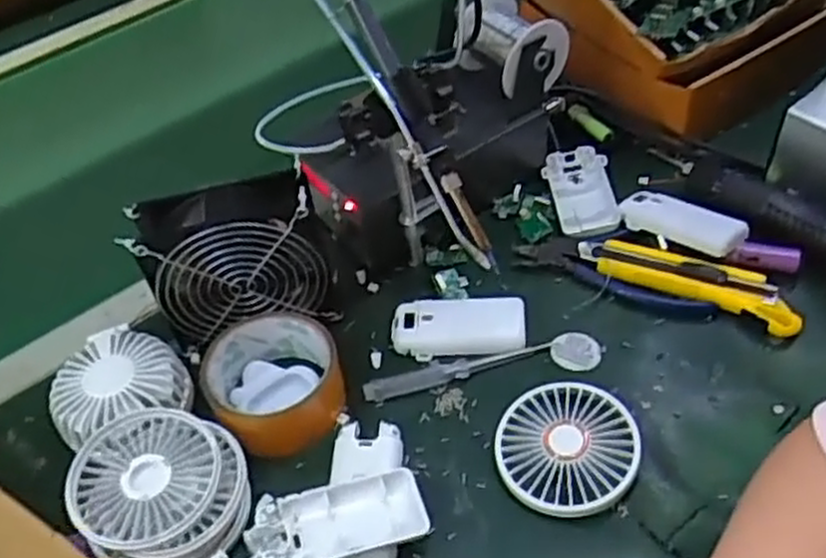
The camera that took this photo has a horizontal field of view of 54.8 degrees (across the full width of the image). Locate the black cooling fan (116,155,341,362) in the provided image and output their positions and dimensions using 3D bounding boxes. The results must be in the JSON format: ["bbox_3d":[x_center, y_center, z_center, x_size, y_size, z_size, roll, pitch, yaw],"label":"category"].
[{"bbox_3d":[-0.120,-0.012,0.556,0.124,0.113,0.056,-14,49,-6],"label":"black cooling fan"}]

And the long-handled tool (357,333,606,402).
[{"bbox_3d":[0.048,0.059,0.550,0.163,0.009,0.030,-9,49,-2],"label":"long-handled tool"}]

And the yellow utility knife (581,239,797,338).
[{"bbox_3d":[0.200,-0.001,0.580,0.154,0.013,0.039,21,54,22],"label":"yellow utility knife"}]

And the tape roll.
[{"bbox_3d":[-0.093,0.068,0.533,0.086,0.039,0.091,-3,49,3],"label":"tape roll"}]

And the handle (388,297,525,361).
[{"bbox_3d":[0.033,0.031,0.571,0.094,0.013,0.045,-6,49,1],"label":"handle"}]

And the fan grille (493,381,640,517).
[{"bbox_3d":[0.095,0.105,0.499,0.084,0.020,0.087,-3,49,3],"label":"fan grille"}]

